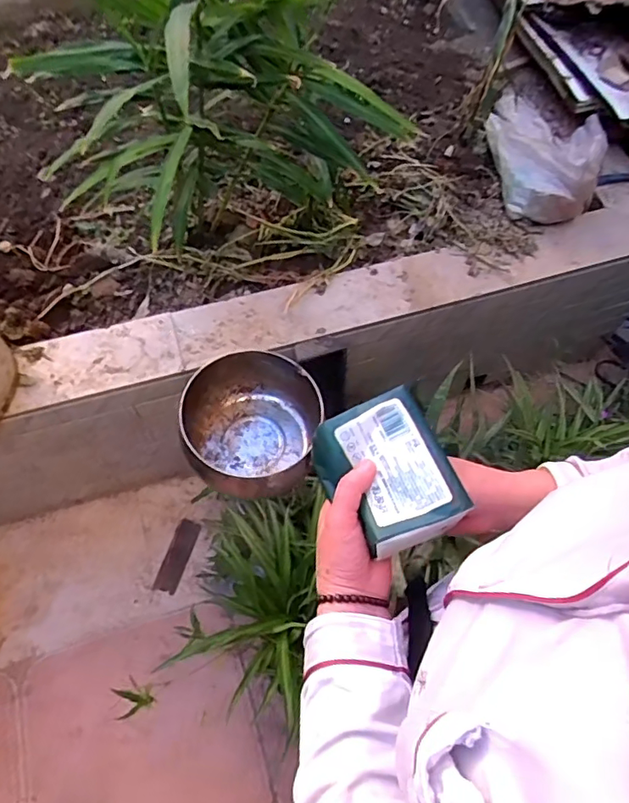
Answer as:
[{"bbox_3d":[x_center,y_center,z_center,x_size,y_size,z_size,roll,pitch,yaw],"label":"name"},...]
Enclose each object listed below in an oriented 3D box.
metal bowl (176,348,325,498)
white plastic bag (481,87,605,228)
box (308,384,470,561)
[{"bbox_3d":[-0.070,0.033,0.573,0.137,0.082,0.145,0,62,0],"label":"metal bowl"},{"bbox_3d":[0.522,-0.565,1.237,0.267,0.119,0.278,17,63,9],"label":"white plastic bag"},{"bbox_3d":[0.056,0.061,0.451,0.104,0.055,0.114,-27,68,2],"label":"box"}]

